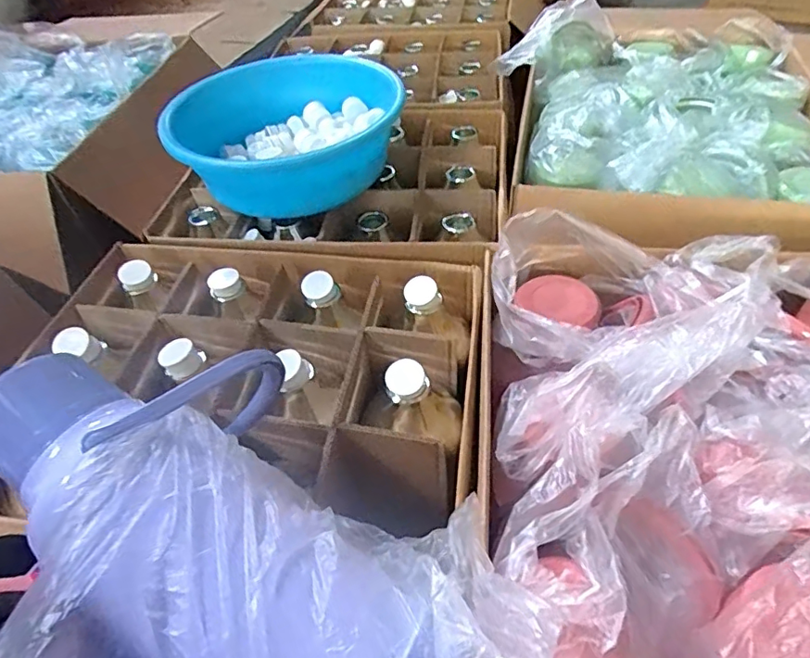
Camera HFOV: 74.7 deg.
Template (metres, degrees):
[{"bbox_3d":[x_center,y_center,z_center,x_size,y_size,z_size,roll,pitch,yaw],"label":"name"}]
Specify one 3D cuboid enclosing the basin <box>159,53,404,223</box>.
[{"bbox_3d":[-0.200,-0.319,0.908,0.349,0.155,0.357,-3,47,3],"label":"basin"}]

